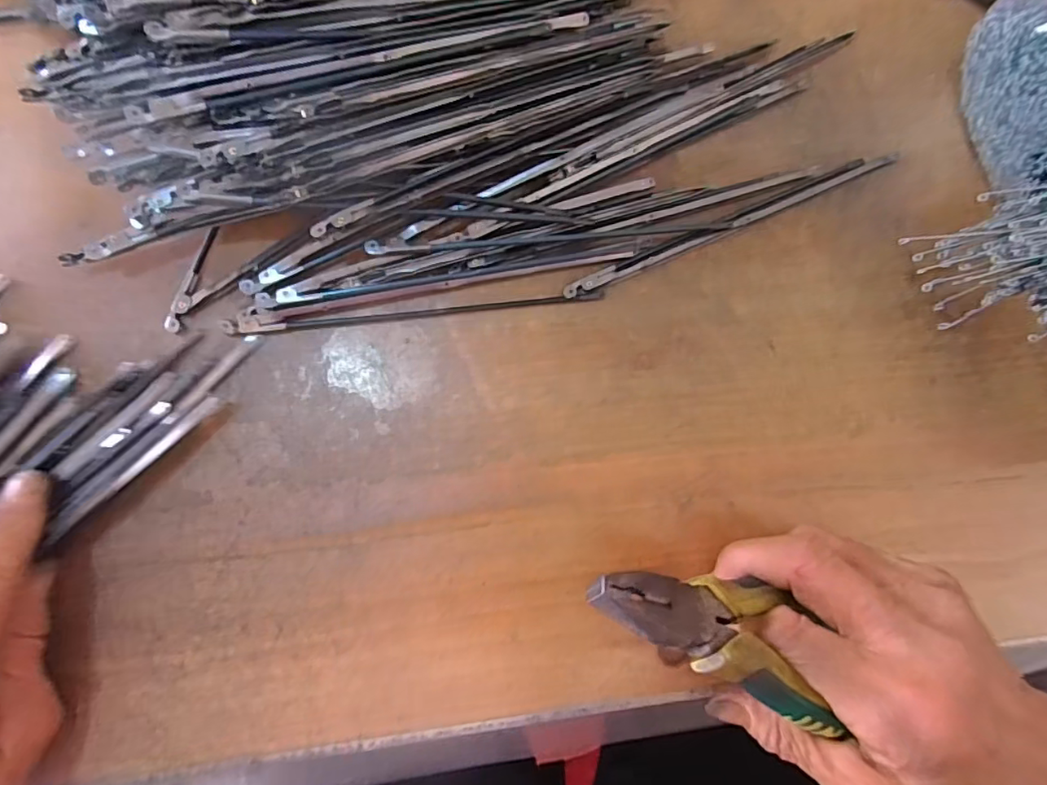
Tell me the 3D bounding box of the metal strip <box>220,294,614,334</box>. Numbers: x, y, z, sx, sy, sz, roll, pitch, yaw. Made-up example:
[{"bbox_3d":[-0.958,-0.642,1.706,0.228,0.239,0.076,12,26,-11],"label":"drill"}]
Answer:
[{"bbox_3d":[-0.047,-0.039,0.242,0.168,0.007,0.008,-7,84,-7],"label":"metal strip"}]

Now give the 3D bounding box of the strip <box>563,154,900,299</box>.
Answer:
[{"bbox_3d":[0.104,-0.084,0.259,0.184,0.005,0.008,-24,87,-8],"label":"strip"}]

